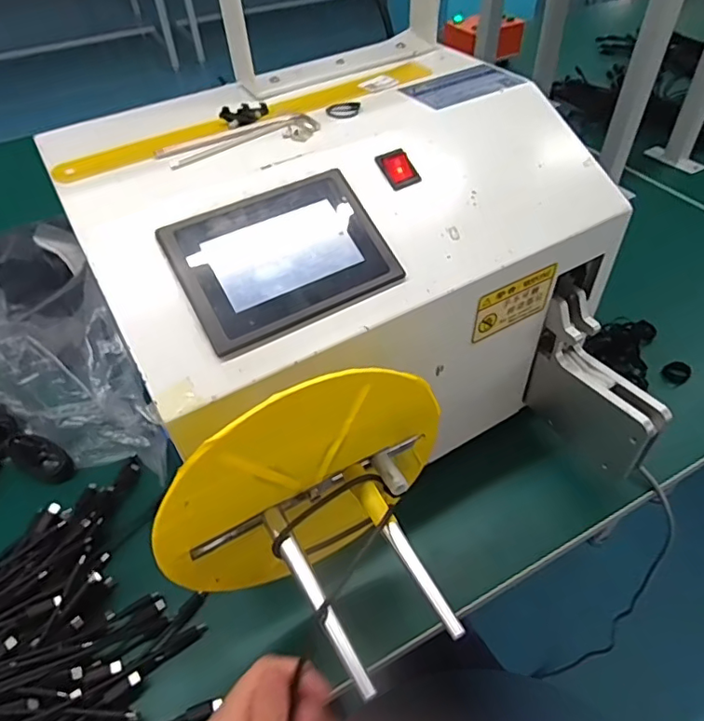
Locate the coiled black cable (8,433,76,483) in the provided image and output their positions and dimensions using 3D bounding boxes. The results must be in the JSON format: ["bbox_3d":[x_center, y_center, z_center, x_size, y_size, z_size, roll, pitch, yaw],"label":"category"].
[{"bbox_3d":[-0.327,0.102,0.562,0.077,0.025,0.034,19,50,19],"label":"coiled black cable"}]

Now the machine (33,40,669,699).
[{"bbox_3d":[0.019,-0.041,0.434,0.394,0.225,0.411,-21,49,-16],"label":"machine"}]

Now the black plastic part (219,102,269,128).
[{"bbox_3d":[-0.086,-0.204,0.438,0.041,0.012,0.016,-26,51,-21],"label":"black plastic part"}]

